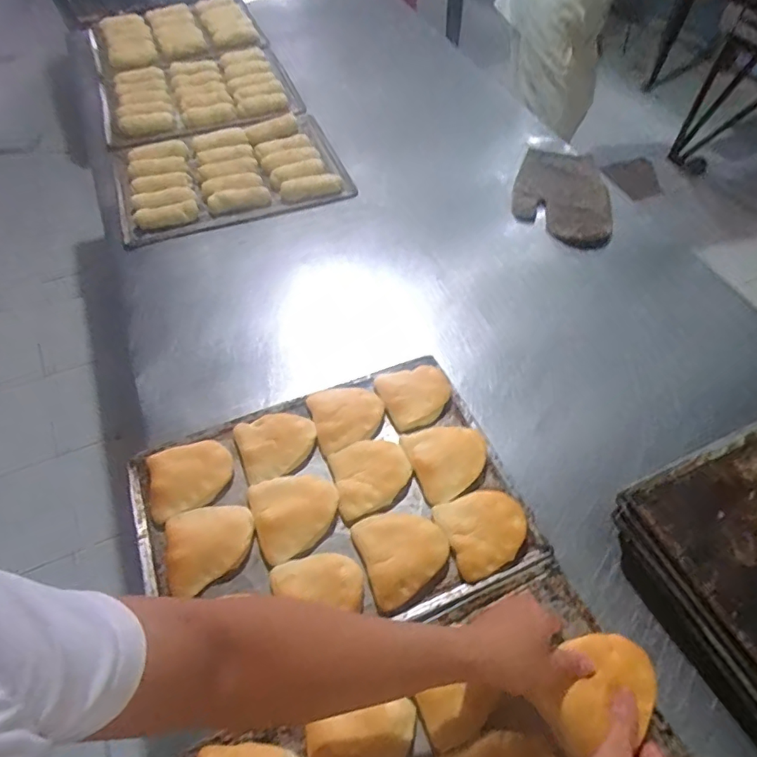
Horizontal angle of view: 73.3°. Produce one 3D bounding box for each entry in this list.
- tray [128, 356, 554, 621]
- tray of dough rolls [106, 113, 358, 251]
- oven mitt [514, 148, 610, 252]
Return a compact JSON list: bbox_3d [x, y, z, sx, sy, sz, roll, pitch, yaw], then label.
[{"bbox_3d":[-0.063,0.150,0.629,0.438,0.047,0.320,-19,56,-13],"label":"tray"},{"bbox_3d":[-0.314,-0.436,1.064,0.459,0.062,0.330,-15,56,-11],"label":"tray of dough rolls"},{"bbox_3d":[0.361,-0.364,1.010,0.181,0.032,0.303,10,55,7],"label":"oven mitt"}]

